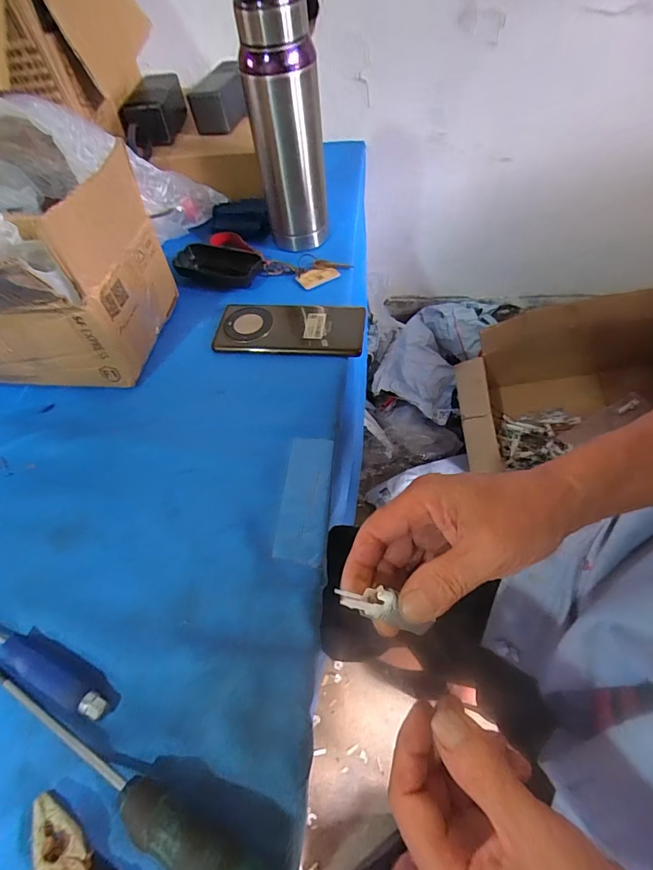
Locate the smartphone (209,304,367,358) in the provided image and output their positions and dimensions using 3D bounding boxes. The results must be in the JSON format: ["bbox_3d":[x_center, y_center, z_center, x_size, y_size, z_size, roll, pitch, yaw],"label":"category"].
[{"bbox_3d":[-0.040,-0.120,0.463,0.161,0.013,0.075,3,56,8],"label":"smartphone"}]

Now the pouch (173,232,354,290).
[{"bbox_3d":[-0.086,-0.217,0.526,0.203,0.022,0.092,12,58,13],"label":"pouch"}]

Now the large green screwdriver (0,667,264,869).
[{"bbox_3d":[-0.128,0.202,0.239,0.237,0.028,0.025,19,59,17],"label":"large green screwdriver"}]

